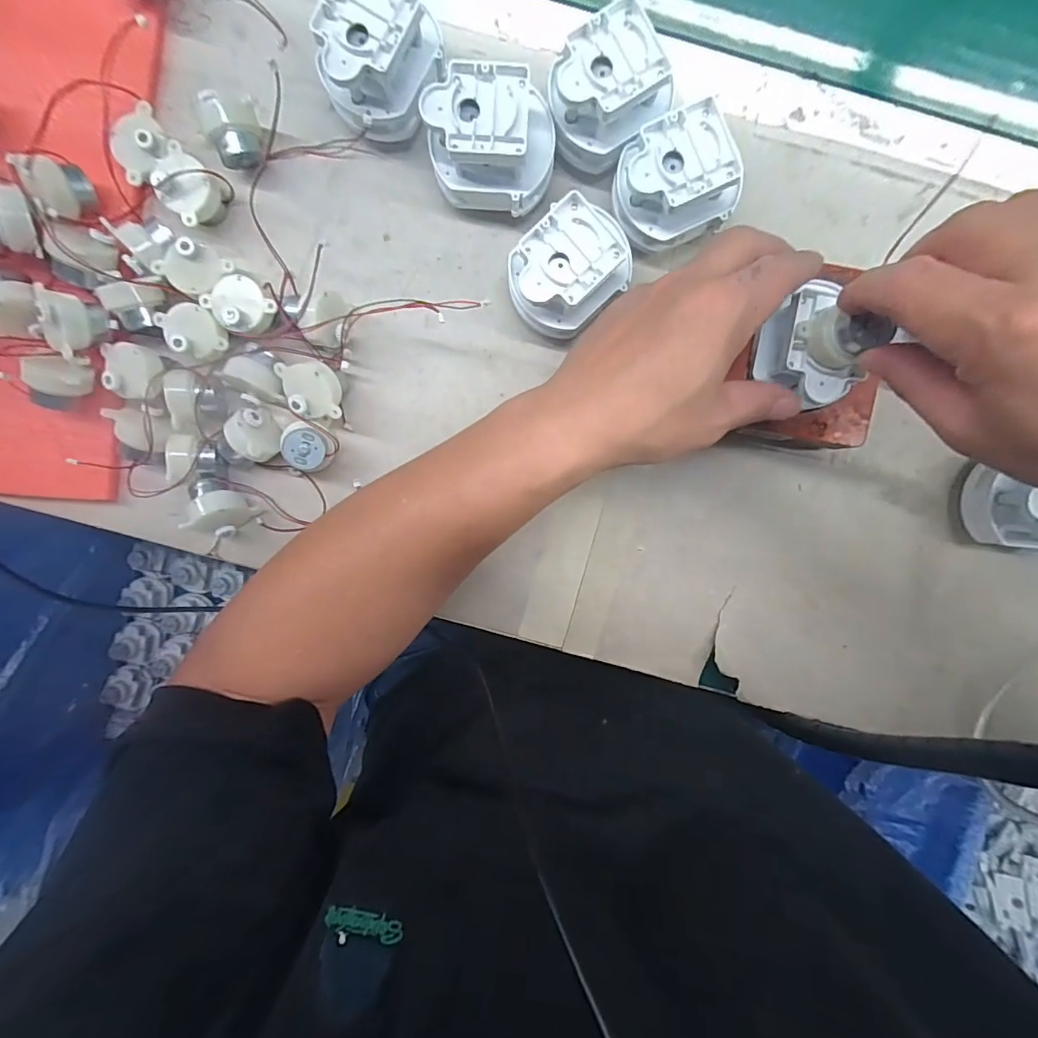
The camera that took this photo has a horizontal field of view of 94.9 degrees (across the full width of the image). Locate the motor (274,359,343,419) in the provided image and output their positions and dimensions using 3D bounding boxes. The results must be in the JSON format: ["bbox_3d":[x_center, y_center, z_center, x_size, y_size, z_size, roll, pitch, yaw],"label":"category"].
[{"bbox_3d":[-0.124,-0.077,0.290,0.035,0.033,0.031,2,94,-2],"label":"motor"}]

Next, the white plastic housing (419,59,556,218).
[{"bbox_3d":[-0.016,-0.210,0.272,0.068,0.053,0.055,3,94,-2],"label":"white plastic housing"}]

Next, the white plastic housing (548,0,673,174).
[{"bbox_3d":[0.048,-0.235,0.270,0.063,0.051,0.051,-40,94,1],"label":"white plastic housing"}]

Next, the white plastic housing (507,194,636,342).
[{"bbox_3d":[0.027,-0.139,0.278,0.062,0.050,0.052,-43,94,2],"label":"white plastic housing"}]

